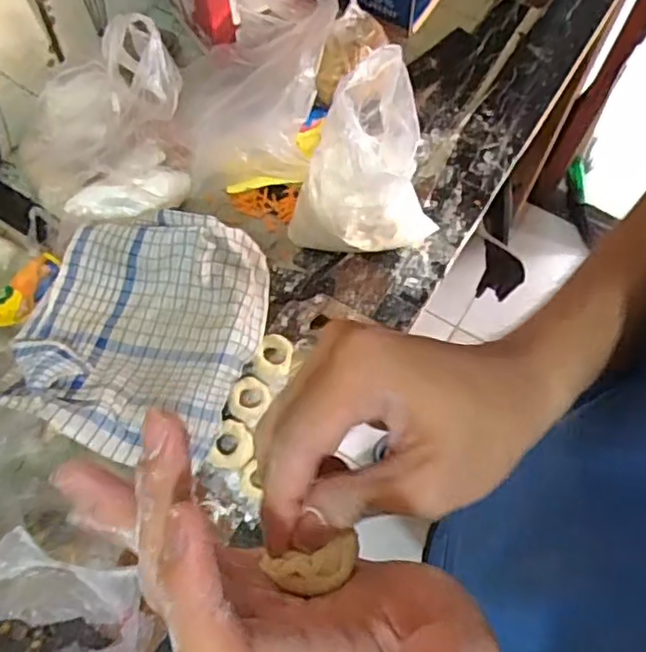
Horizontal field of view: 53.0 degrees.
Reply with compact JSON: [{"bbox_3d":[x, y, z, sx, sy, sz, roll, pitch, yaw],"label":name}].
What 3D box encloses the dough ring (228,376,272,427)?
[{"bbox_3d":[-0.080,0.079,0.695,0.041,0.008,0.049,22,71,11],"label":"dough ring"}]

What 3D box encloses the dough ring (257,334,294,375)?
[{"bbox_3d":[-0.052,0.028,0.713,0.038,0.013,0.039,-1,68,3],"label":"dough ring"}]

